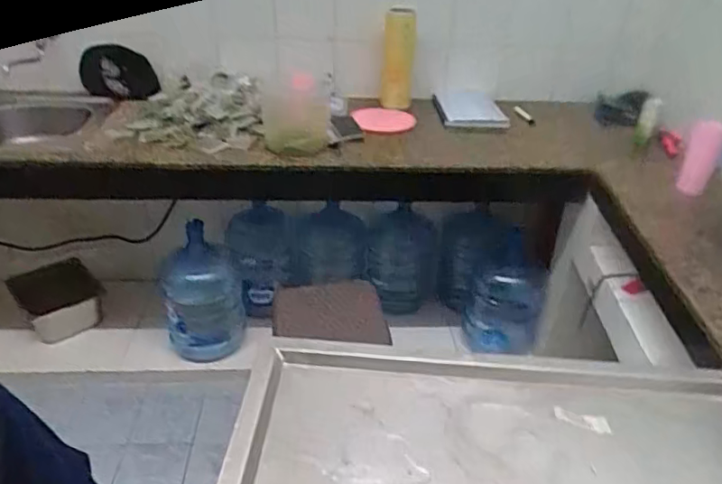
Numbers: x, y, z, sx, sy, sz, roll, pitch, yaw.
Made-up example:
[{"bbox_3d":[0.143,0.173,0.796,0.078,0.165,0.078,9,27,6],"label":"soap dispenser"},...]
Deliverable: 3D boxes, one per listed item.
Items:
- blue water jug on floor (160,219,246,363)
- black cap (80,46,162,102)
[{"bbox_3d":[-0.521,0.175,1.806,0.246,0.400,0.233,-8,33,-16],"label":"blue water jug on floor"},{"bbox_3d":[-0.755,-0.516,1.693,0.245,0.147,0.100,15,34,24],"label":"black cap"}]

